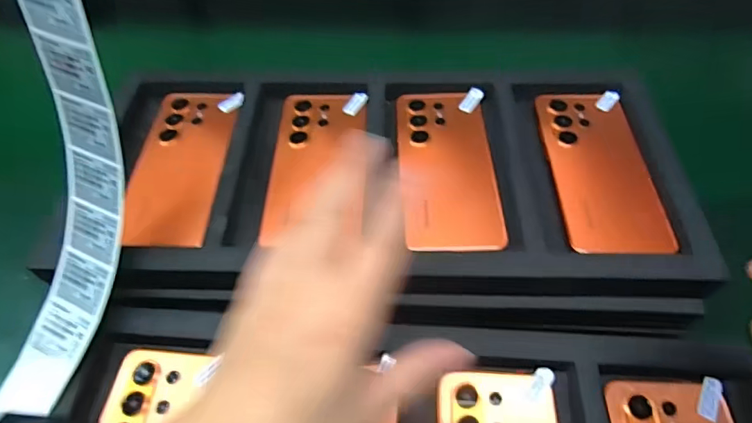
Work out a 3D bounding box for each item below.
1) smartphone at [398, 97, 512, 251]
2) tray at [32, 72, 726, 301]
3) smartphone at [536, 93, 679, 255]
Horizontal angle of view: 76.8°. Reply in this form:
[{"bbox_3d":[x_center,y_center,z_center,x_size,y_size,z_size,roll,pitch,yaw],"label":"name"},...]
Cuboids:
[{"bbox_3d":[0.060,-0.041,0.401,0.077,0.009,0.170,-2,54,1],"label":"smartphone"},{"bbox_3d":[0.002,-0.035,0.403,0.477,0.031,0.226,0,54,2],"label":"tray"},{"bbox_3d":[0.186,-0.039,0.396,0.078,0.009,0.170,1,54,3],"label":"smartphone"}]

